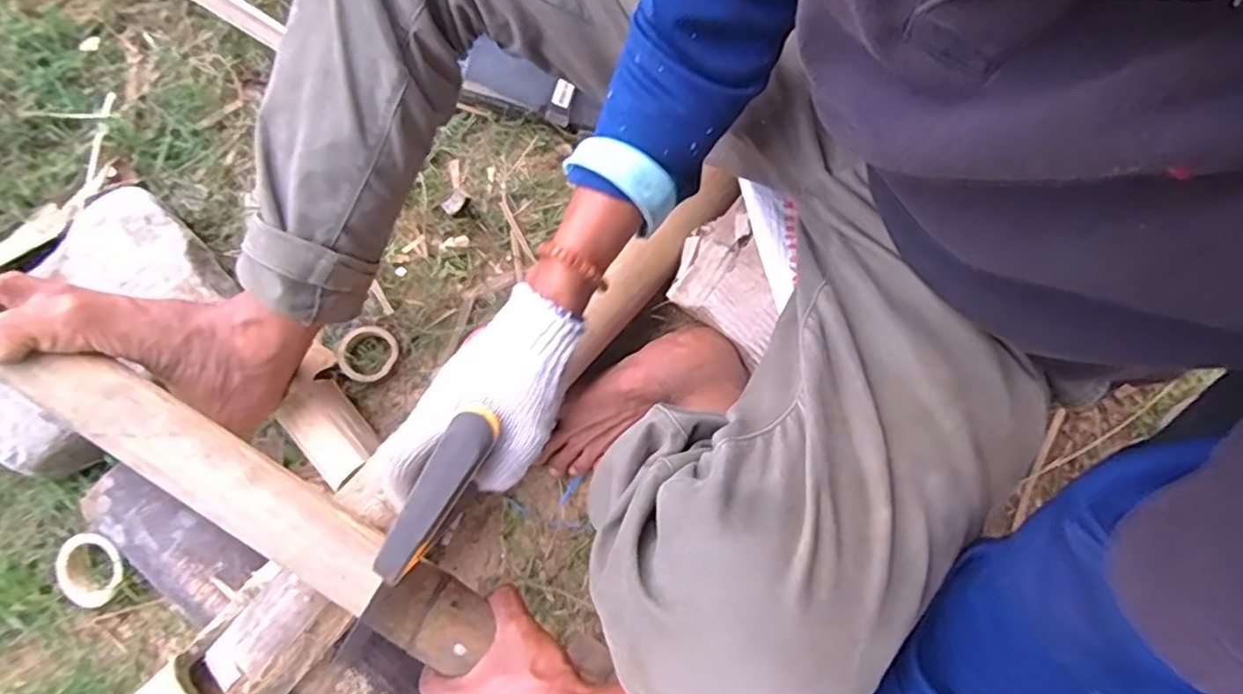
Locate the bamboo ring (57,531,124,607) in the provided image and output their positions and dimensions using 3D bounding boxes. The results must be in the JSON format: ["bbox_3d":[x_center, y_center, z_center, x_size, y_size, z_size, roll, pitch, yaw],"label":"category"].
[{"bbox_3d":[-0.532,0.222,0.646,0.063,0.020,0.074,-40,83,-7],"label":"bamboo ring"}]

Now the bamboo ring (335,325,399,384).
[{"bbox_3d":[-0.278,0.006,0.705,0.063,0.011,0.062,0,80,-1],"label":"bamboo ring"}]

